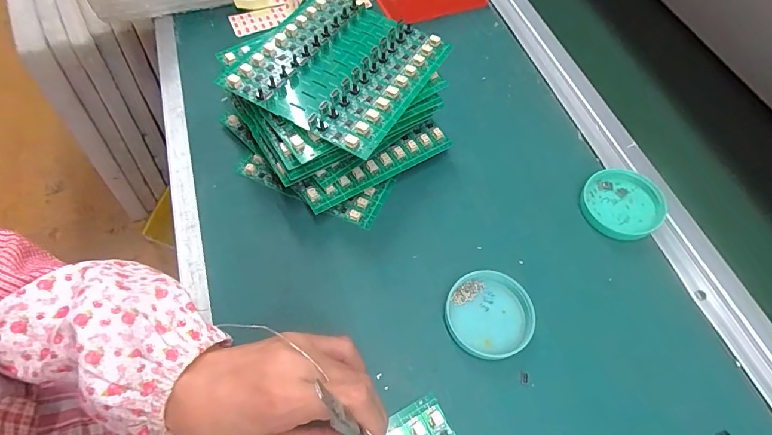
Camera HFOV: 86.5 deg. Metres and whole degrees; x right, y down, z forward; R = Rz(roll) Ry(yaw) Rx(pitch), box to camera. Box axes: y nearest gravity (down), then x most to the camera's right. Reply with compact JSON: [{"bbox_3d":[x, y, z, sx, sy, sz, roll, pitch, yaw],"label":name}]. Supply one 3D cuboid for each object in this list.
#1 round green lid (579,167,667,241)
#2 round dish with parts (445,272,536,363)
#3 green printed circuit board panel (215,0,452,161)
[{"bbox_3d":[0.208,-0.014,0.363,0.064,0.013,0.068,1,61,-1],"label":"round green lid"},{"bbox_3d":[0.077,0.073,0.310,0.061,0.017,0.062,1,61,-1],"label":"round dish with parts"},{"bbox_3d":[-0.037,-0.124,0.327,0.133,0.010,0.137,27,64,13],"label":"green printed circuit board panel"}]

